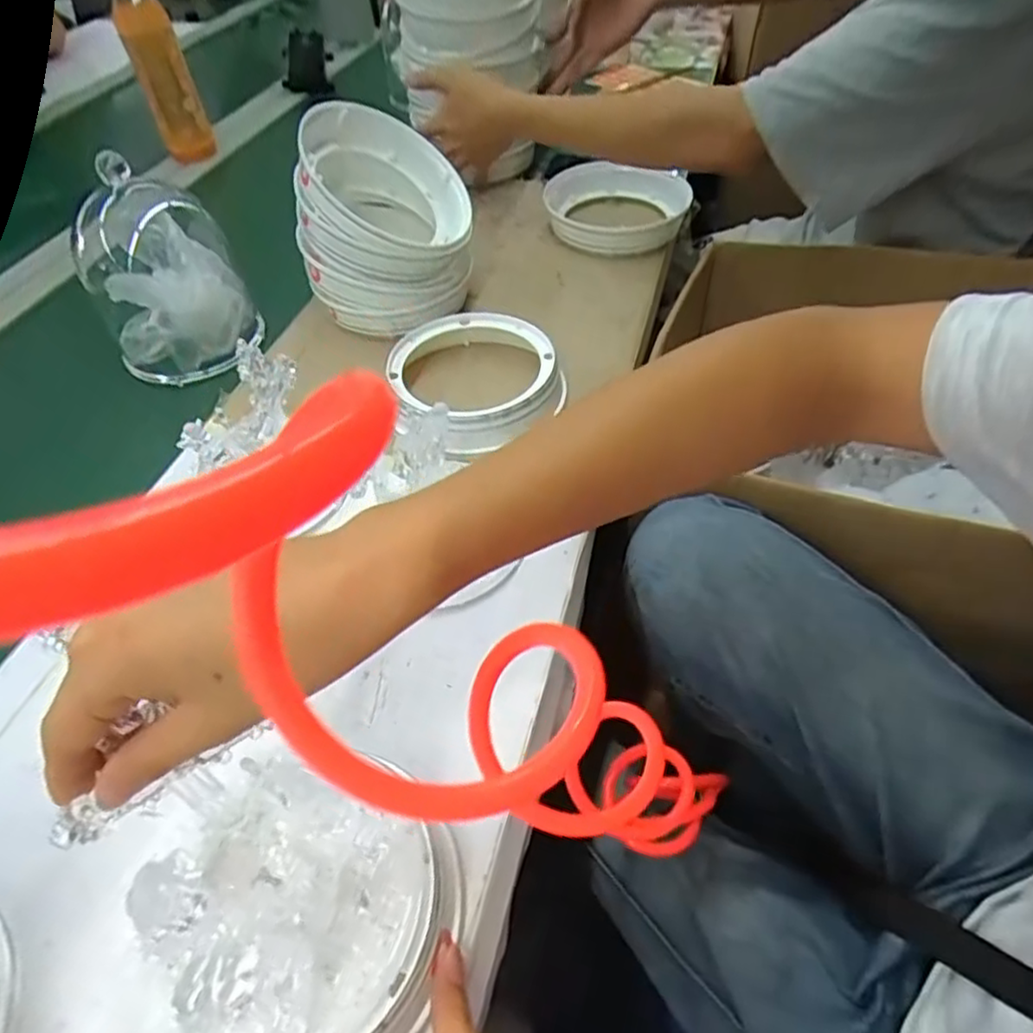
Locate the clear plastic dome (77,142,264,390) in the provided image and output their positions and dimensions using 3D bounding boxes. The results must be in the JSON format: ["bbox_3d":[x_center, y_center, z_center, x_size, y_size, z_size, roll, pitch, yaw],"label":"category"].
[{"bbox_3d":[-0.323,-0.220,0.611,0.108,0.168,0.103,11,51,12],"label":"clear plastic dome"}]

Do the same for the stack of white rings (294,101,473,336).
[{"bbox_3d":[-0.116,-0.262,0.626,0.139,0.154,0.137,-2,50,2],"label":"stack of white rings"}]

